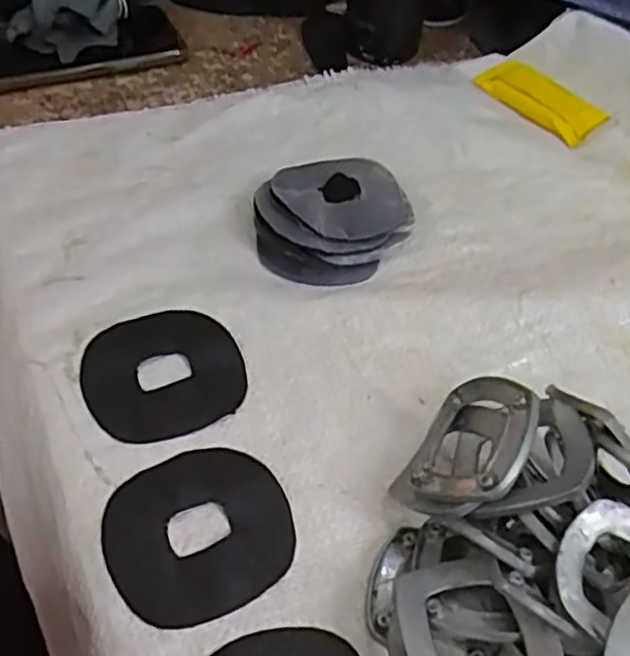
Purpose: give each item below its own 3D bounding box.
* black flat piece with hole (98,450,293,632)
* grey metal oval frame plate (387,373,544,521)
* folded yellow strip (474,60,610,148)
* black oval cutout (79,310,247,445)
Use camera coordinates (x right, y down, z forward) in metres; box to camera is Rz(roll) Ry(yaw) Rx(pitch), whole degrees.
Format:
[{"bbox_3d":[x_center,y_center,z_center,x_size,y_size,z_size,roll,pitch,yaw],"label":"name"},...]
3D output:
[{"bbox_3d":[-0.051,0.091,0.318,0.081,0.004,0.074,-23,58,-24],"label":"black flat piece with hole"},{"bbox_3d":[0.068,0.055,0.319,0.068,0.016,0.067,-54,27,-16],"label":"grey metal oval frame plate"},{"bbox_3d":[0.173,-0.179,0.548,0.098,0.012,0.046,38,57,23],"label":"folded yellow strip"},{"bbox_3d":[-0.078,0.023,0.369,0.081,0.004,0.075,-13,53,-15],"label":"black oval cutout"}]

